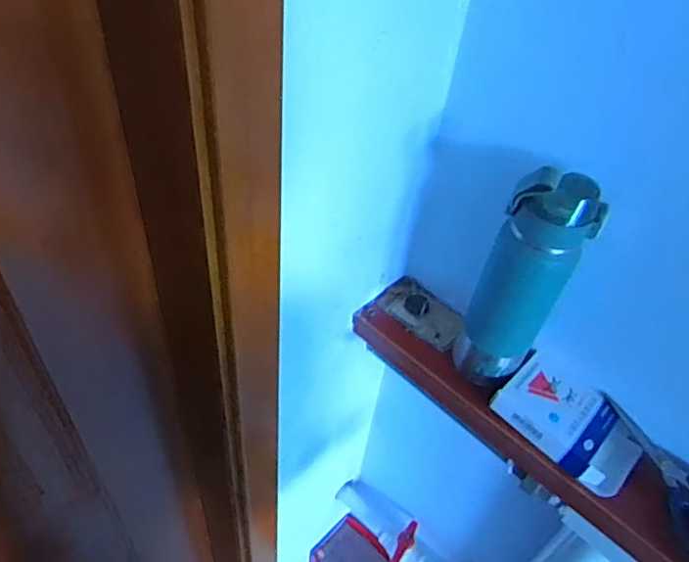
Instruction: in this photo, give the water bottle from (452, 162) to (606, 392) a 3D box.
[{"bbox_3d":[0.178,0.003,0.561,0.079,0.260,0.066,27,48,18],"label":"water bottle"}]

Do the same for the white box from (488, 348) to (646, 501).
[{"bbox_3d":[0.248,0.151,0.607,0.148,0.027,0.097,38,52,26],"label":"white box"}]

